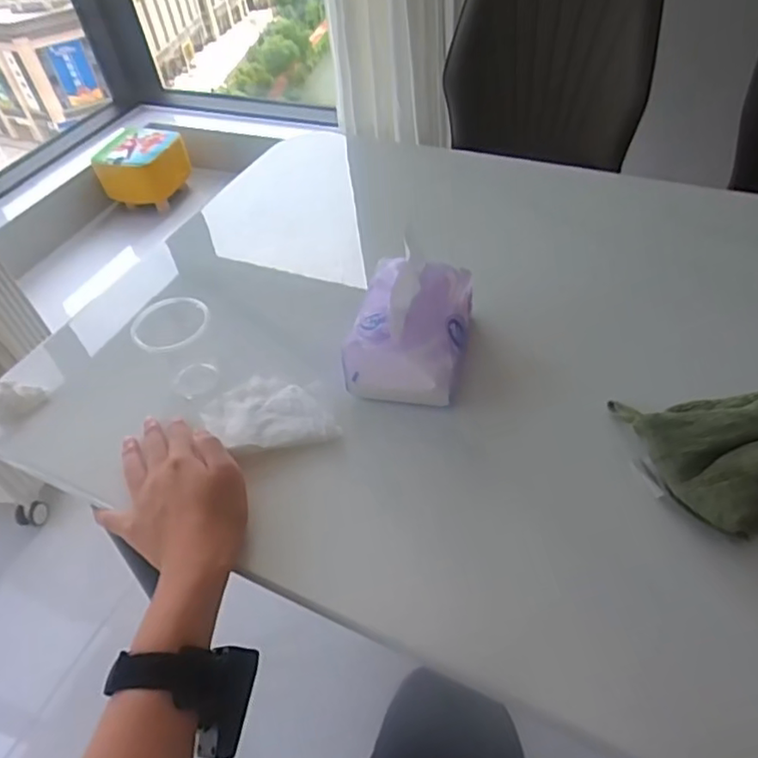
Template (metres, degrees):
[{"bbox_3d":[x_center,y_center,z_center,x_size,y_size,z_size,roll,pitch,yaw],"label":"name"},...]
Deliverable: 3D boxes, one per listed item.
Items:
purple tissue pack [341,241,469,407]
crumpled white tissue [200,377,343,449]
[{"bbox_3d":[0.030,-0.062,0.554,0.101,0.104,0.135,8,49,14],"label":"purple tissue pack"},{"bbox_3d":[-0.100,0.029,0.548,0.121,0.011,0.083,-6,47,2],"label":"crumpled white tissue"}]

